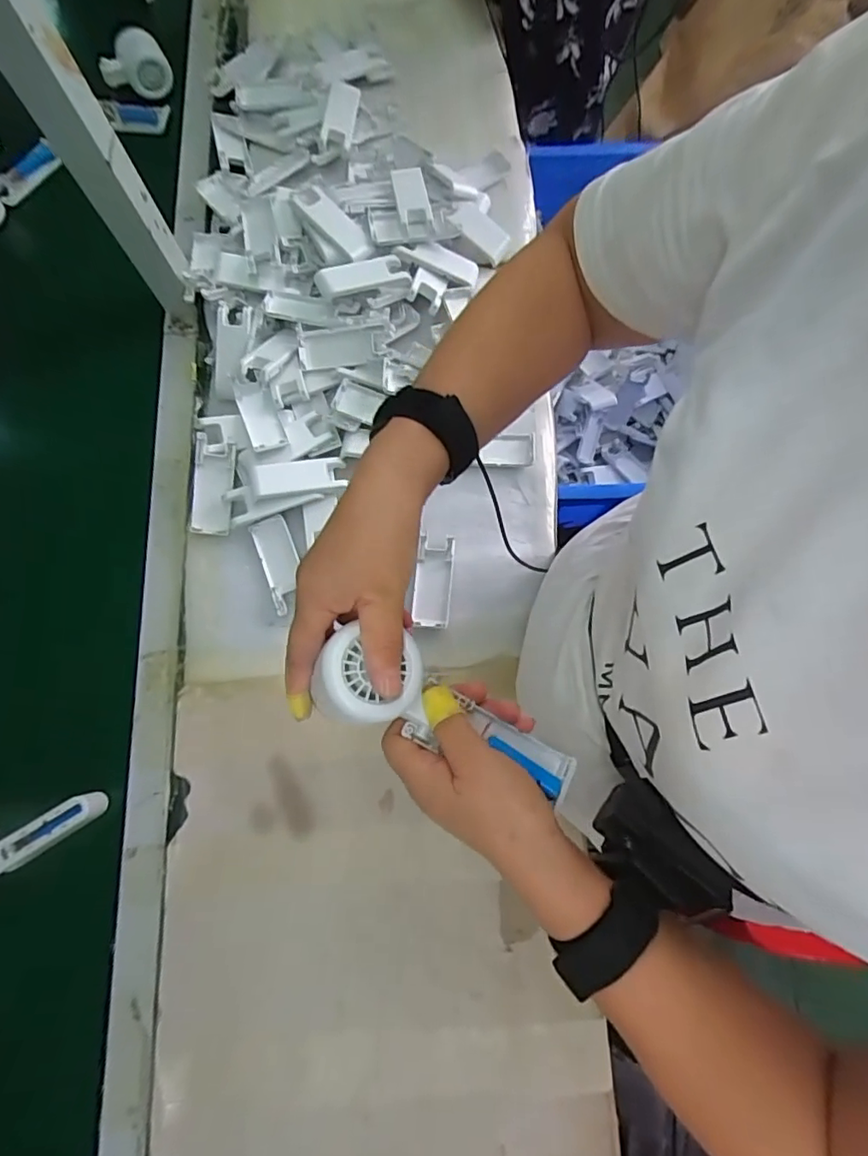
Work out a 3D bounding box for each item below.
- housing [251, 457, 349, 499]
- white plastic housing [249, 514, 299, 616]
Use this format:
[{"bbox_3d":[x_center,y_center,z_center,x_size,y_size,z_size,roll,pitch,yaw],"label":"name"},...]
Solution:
[{"bbox_3d":[-0.146,-0.110,0.593,0.097,0.010,0.037,-11,76,-16],"label":"housing"},{"bbox_3d":[-0.165,-0.015,0.586,0.039,0.016,0.101,-19,77,-4],"label":"white plastic housing"}]

